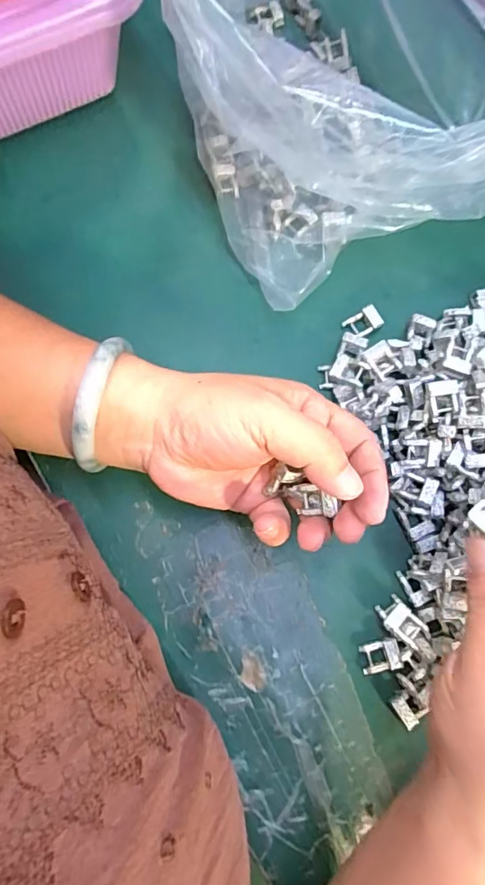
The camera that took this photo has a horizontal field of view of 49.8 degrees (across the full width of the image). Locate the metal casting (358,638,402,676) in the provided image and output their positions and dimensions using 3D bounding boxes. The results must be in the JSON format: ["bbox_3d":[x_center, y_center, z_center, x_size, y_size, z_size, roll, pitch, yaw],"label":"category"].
[{"bbox_3d":[0.079,0.123,0.299,0.022,0.010,0.016,-17,79,-7],"label":"metal casting"}]

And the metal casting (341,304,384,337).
[{"bbox_3d":[0.079,-0.079,0.343,0.023,0.006,0.016,-29,81,-9],"label":"metal casting"}]

